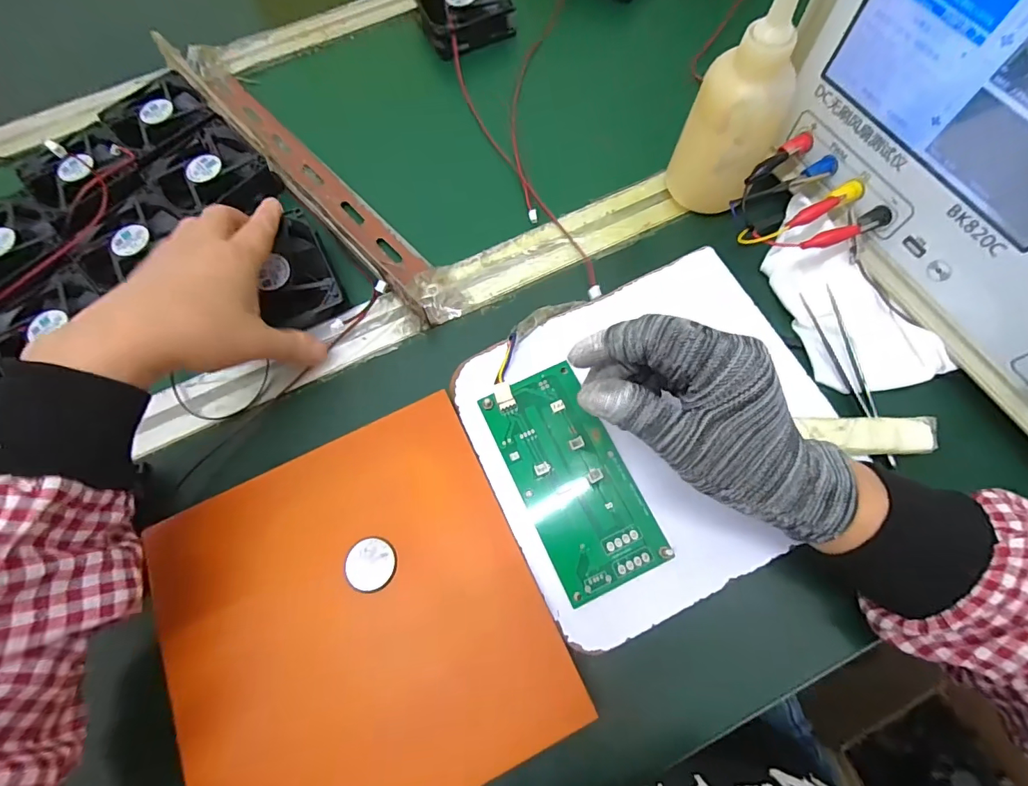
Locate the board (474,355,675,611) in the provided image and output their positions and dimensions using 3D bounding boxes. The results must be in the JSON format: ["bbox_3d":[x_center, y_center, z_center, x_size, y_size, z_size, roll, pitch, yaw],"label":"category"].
[{"bbox_3d":[0.035,0.049,0.281,0.065,0.010,0.134,-24,69,-7],"label":"board"}]

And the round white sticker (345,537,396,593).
[{"bbox_3d":[-0.082,0.098,0.266,0.027,0.005,0.028,-6,68,0],"label":"round white sticker"}]

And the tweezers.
[{"bbox_3d":[0.218,-0.013,0.300,0.018,0.015,0.122,-10,67,-2],"label":"tweezers"}]

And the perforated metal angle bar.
[{"bbox_3d":[-0.183,-0.194,0.389,0.045,0.033,0.384,-41,71,-14],"label":"perforated metal angle bar"}]

